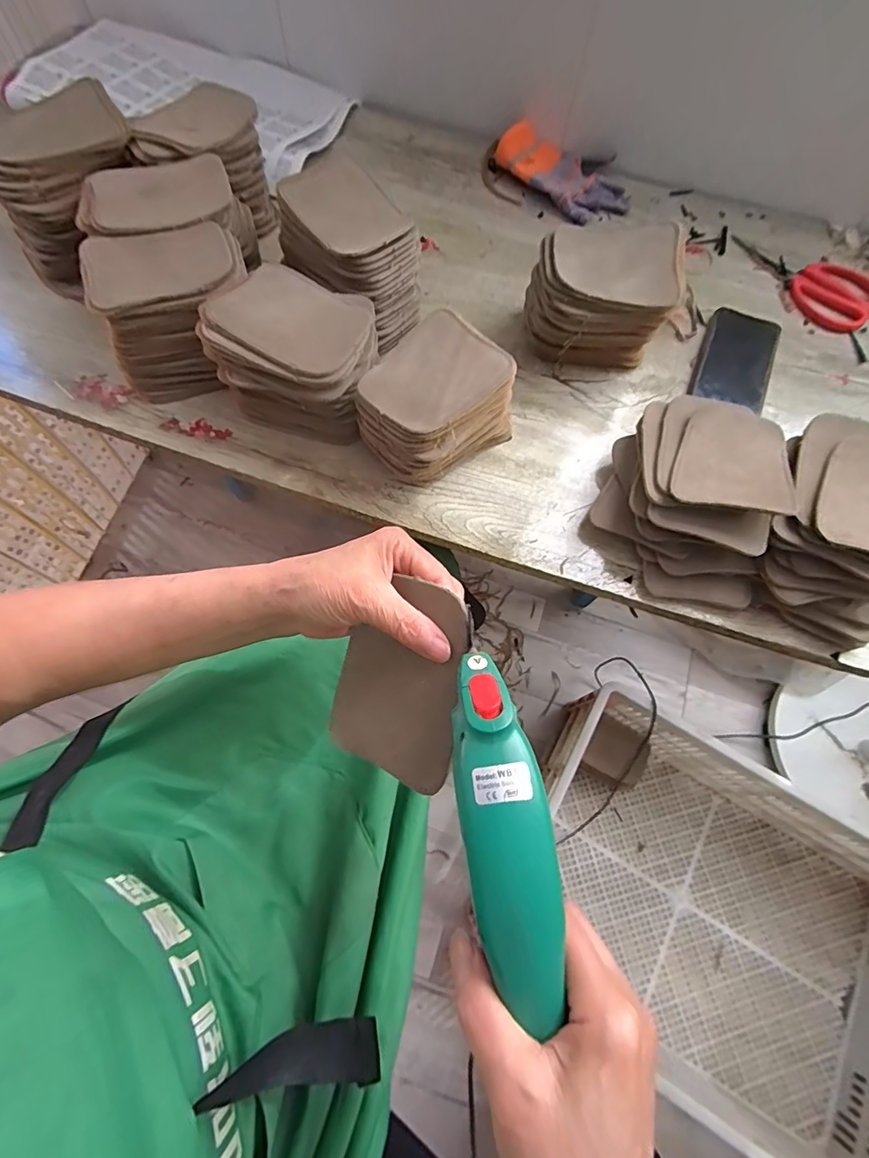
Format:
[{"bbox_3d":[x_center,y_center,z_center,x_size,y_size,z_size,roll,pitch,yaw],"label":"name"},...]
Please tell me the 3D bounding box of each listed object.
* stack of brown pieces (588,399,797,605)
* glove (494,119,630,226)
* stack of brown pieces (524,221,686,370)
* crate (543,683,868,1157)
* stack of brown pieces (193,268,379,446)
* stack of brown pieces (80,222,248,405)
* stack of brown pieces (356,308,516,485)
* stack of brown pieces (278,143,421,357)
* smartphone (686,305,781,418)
[{"bbox_3d":[0.225,-0.076,0.425,0.144,0.075,0.175,16,68,4],"label":"stack of brown pieces"},{"bbox_3d":[0.166,-0.518,0.614,0.098,0.041,0.170,-41,75,-17],"label":"glove"},{"bbox_3d":[0.162,-0.277,0.487,0.135,0.102,0.091,1,68,-3],"label":"stack of brown pieces"},{"bbox_3d":[0.415,0.498,0.709,0.607,0.190,0.413,30,70,9],"label":"crate"},{"bbox_3d":[-0.116,-0.198,0.436,0.128,0.104,0.109,12,68,2],"label":"stack of brown pieces"},{"bbox_3d":[-0.233,-0.249,0.451,0.125,0.101,0.097,-15,70,-9],"label":"stack of brown pieces"},{"bbox_3d":[0.000,-0.149,0.433,0.127,0.090,0.101,-40,75,-17],"label":"stack of brown pieces"},{"bbox_3d":[-0.082,-0.307,0.481,0.099,0.115,0.150,-38,75,-16],"label":"stack of brown pieces"},{"bbox_3d":[0.329,-0.238,0.529,0.075,0.013,0.143,24,69,7],"label":"smartphone"}]

